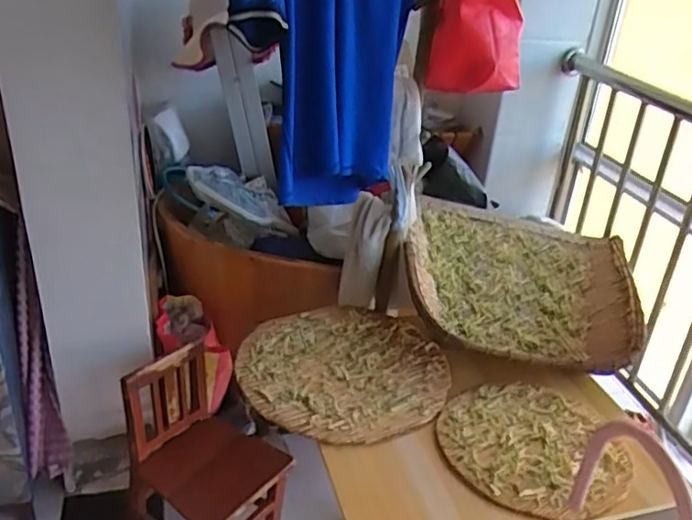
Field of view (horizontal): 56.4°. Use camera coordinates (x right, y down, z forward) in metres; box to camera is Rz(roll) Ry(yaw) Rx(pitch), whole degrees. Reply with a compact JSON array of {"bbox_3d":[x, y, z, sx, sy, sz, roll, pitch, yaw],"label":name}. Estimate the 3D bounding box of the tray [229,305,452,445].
[{"bbox_3d":[-0.012,0.244,1.481,0.448,0.044,0.442,-10,32,-25],"label":"tray"}]

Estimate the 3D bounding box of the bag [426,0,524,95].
[{"bbox_3d":[0.294,-0.564,1.375,0.198,0.411,0.152,10,30,9],"label":"bag"}]

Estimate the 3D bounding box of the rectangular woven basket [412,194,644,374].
[{"bbox_3d":[0.451,0.059,1.689,0.585,0.194,0.548,8,29,6],"label":"rectangular woven basket"}]

